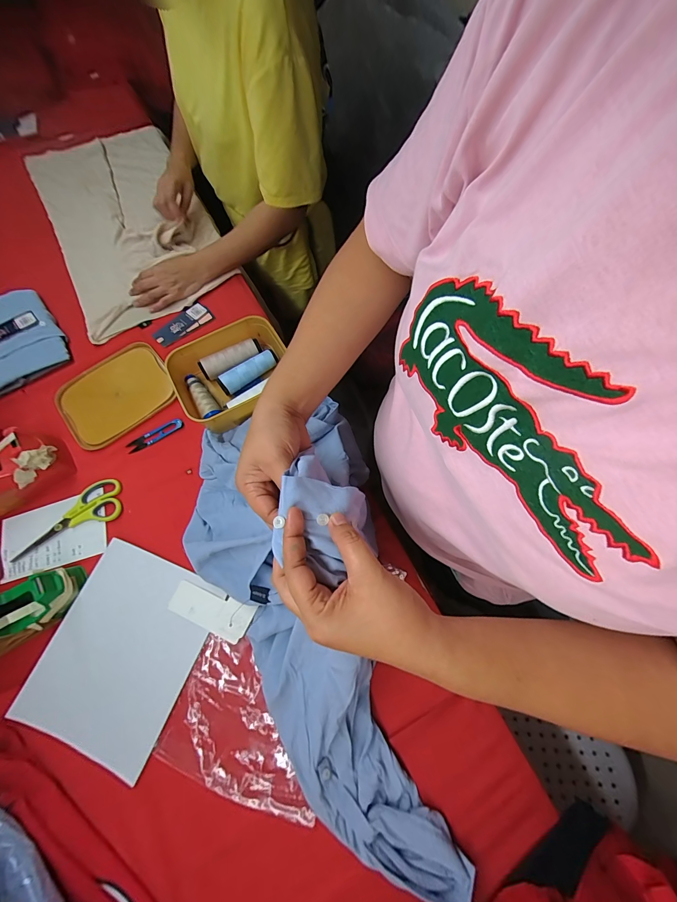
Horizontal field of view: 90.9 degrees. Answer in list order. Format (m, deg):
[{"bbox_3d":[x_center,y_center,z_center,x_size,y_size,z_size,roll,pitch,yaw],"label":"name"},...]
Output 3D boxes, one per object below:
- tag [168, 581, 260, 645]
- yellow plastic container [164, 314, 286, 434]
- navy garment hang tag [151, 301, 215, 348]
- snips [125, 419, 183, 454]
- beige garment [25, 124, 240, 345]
[{"bbox_3d":[-0.190,0.236,0.494,0.127,0.009,0.054,16,76,13],"label":"tag"},{"bbox_3d":[-0.187,-0.132,0.594,0.203,0.071,0.165,-29,72,-6],"label":"yellow plastic container"},{"bbox_3d":[-0.315,-0.254,0.678,0.052,0.008,0.118,44,78,8],"label":"navy garment hang tag"},{"bbox_3d":[-0.327,-0.029,0.593,0.100,0.005,0.025,-28,72,-9],"label":"snips"},{"bbox_3d":[-0.496,-0.560,0.757,0.324,0.048,0.626,-28,72,-9],"label":"beige garment"}]

